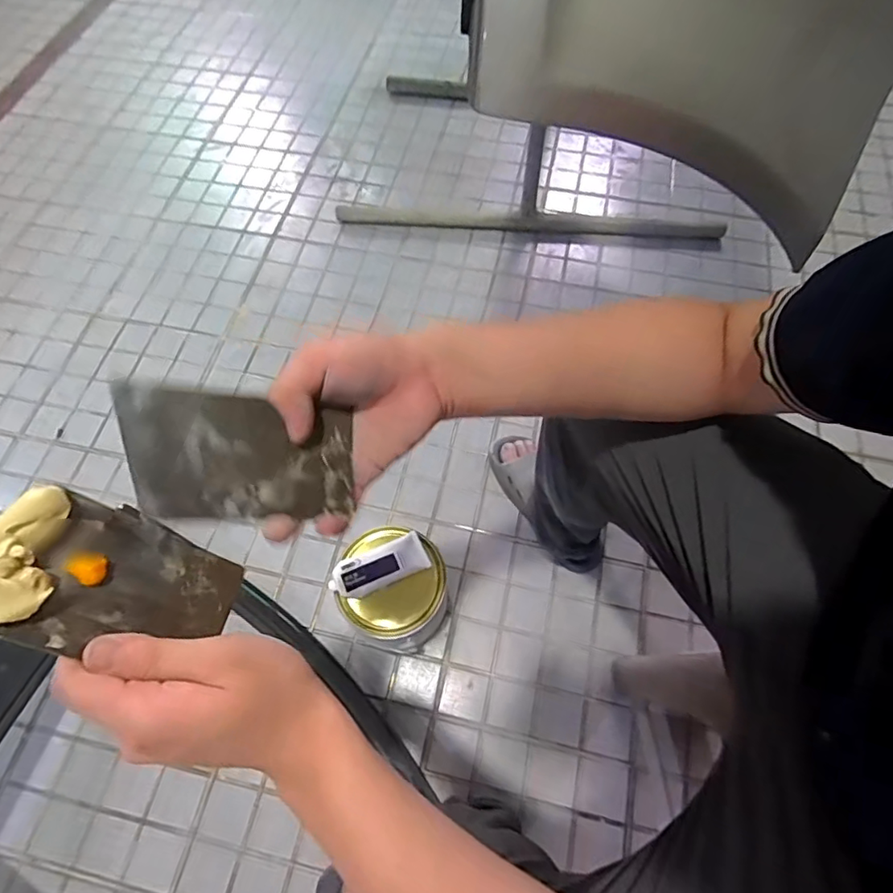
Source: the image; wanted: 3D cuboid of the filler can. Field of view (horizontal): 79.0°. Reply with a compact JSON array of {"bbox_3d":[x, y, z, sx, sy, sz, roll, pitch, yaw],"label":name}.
[{"bbox_3d":[-0.072,0.223,0.830,0.144,0.186,0.149,-1,63,2],"label":"filler can"}]

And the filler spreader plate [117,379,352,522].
[{"bbox_3d":[-0.114,0.003,0.312,0.127,0.005,0.072,3,77,-36],"label":"filler spreader plate"}]

